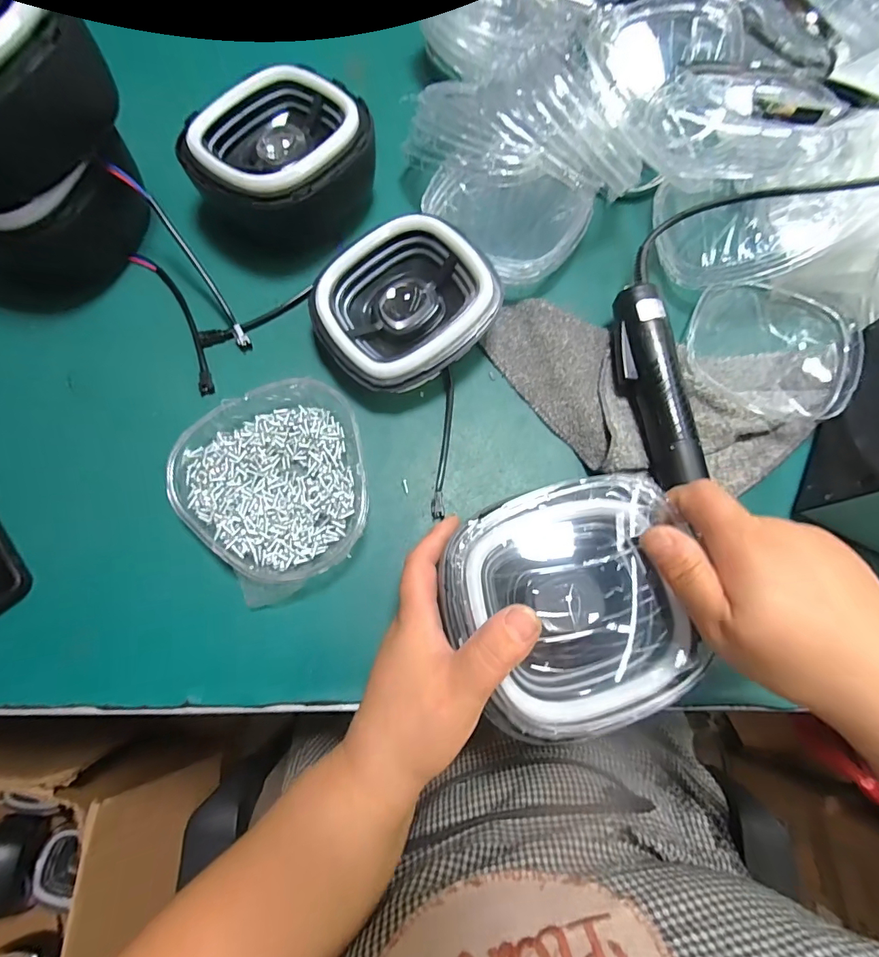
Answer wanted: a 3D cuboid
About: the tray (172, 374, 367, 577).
[{"bbox_3d":[-0.125,0.001,0.335,0.131,0.028,0.146,-9,74,-4],"label":"tray"}]

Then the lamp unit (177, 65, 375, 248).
[{"bbox_3d":[-0.131,-0.266,0.395,0.130,0.074,0.151,32,76,8],"label":"lamp unit"}]

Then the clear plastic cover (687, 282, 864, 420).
[{"bbox_3d":[0.277,-0.110,0.378,0.125,0.025,0.132,23,74,6],"label":"clear plastic cover"}]

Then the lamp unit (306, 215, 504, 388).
[{"bbox_3d":[-0.028,-0.139,0.366,0.142,0.052,0.127,-31,76,-10],"label":"lamp unit"}]

